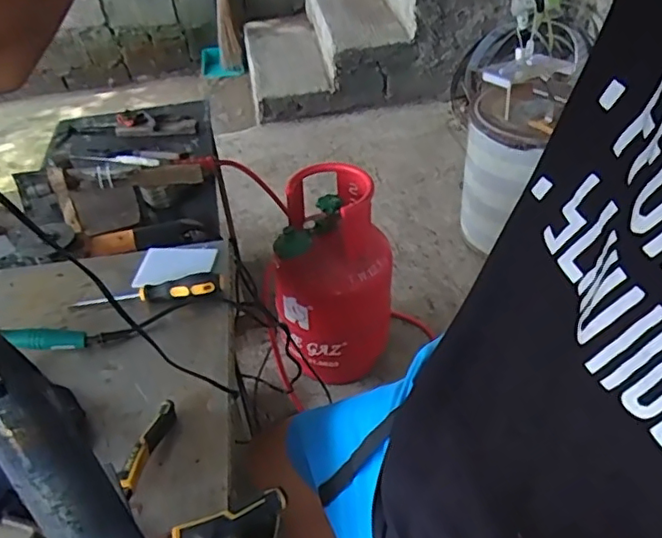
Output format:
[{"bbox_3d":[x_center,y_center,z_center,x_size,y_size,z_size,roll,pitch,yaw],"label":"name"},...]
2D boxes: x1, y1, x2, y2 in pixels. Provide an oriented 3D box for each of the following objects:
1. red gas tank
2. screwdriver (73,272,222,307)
[{"bbox_3d":[0.010,0.026,1.447,0.271,0.520,0.257,2,42,6],"label":"red gas tank"},{"bbox_3d":[-0.238,0.033,0.756,0.187,0.026,0.034,-8,42,-5],"label":"screwdriver"}]

